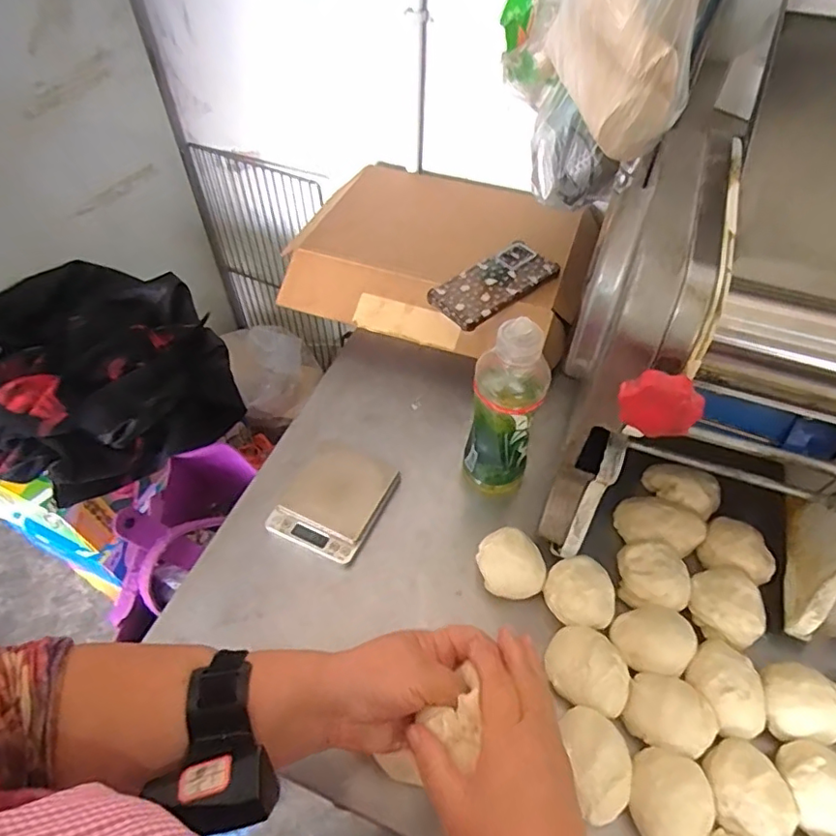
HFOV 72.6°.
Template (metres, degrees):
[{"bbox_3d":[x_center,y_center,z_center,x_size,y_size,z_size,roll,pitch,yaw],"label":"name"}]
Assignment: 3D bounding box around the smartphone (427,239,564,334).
[{"bbox_3d":[0.098,-0.169,0.716,0.162,0.012,0.078,-36,69,-23],"label":"smartphone"}]

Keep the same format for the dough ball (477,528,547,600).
[{"bbox_3d":[0.093,0.147,0.571,0.064,0.047,0.060,0,52,0],"label":"dough ball"}]

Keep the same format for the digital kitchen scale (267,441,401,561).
[{"bbox_3d":[-0.090,0.090,0.638,0.098,0.017,0.131,22,55,15],"label":"digital kitchen scale"}]

